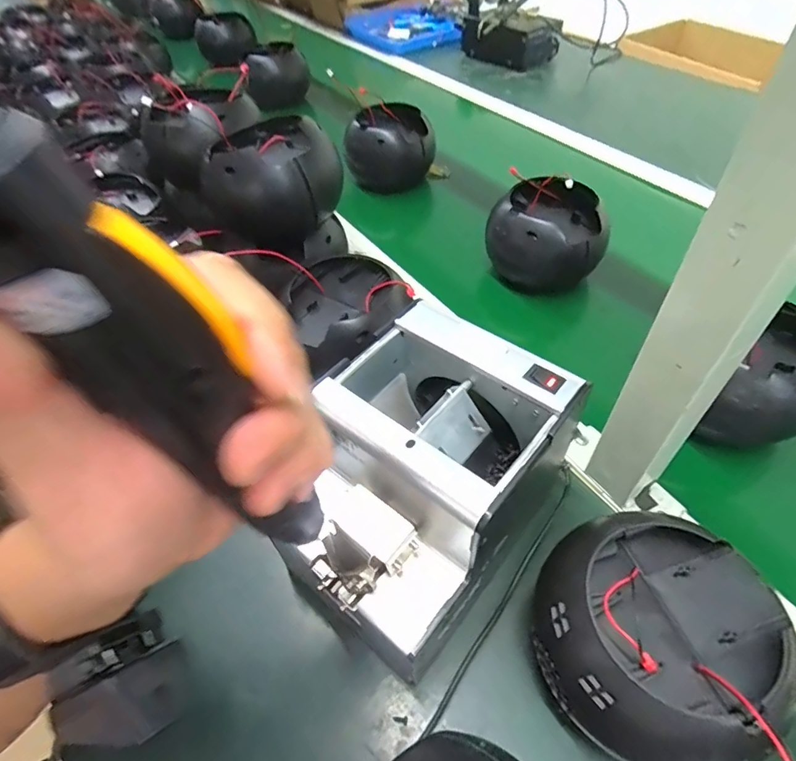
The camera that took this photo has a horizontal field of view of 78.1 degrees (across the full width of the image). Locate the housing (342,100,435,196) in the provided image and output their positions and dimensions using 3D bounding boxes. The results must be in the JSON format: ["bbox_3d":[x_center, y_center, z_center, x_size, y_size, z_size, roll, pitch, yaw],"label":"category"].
[{"bbox_3d":[-0.011,-0.340,0.726,0.128,0.097,0.095,-1,50,2],"label":"housing"}]

